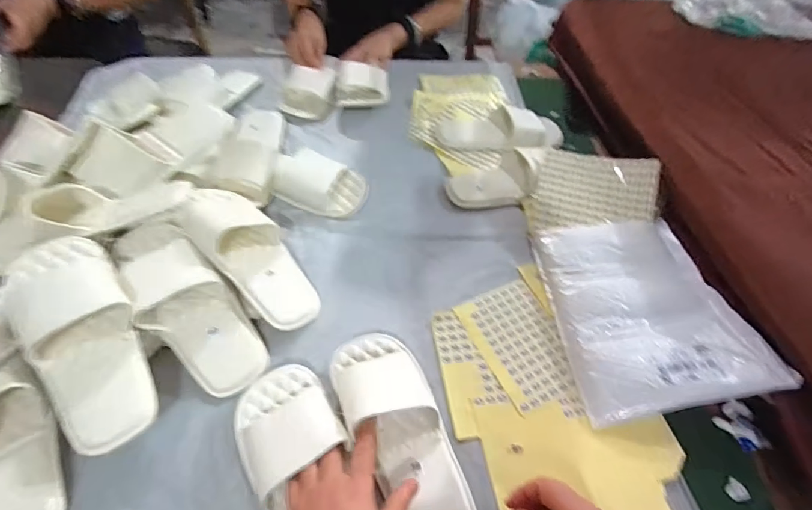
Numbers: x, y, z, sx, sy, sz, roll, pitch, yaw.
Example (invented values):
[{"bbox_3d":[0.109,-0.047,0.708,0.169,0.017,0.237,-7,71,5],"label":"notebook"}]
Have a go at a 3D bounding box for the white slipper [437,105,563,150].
[{"bbox_3d":[0.173,-0.240,0.780,0.222,0.048,0.094,1,52,-3],"label":"white slipper"}]

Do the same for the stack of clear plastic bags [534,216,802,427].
[{"bbox_3d":[0.295,0.058,0.542,0.208,0.049,0.267,-5,55,-6],"label":"stack of clear plastic bags"}]

